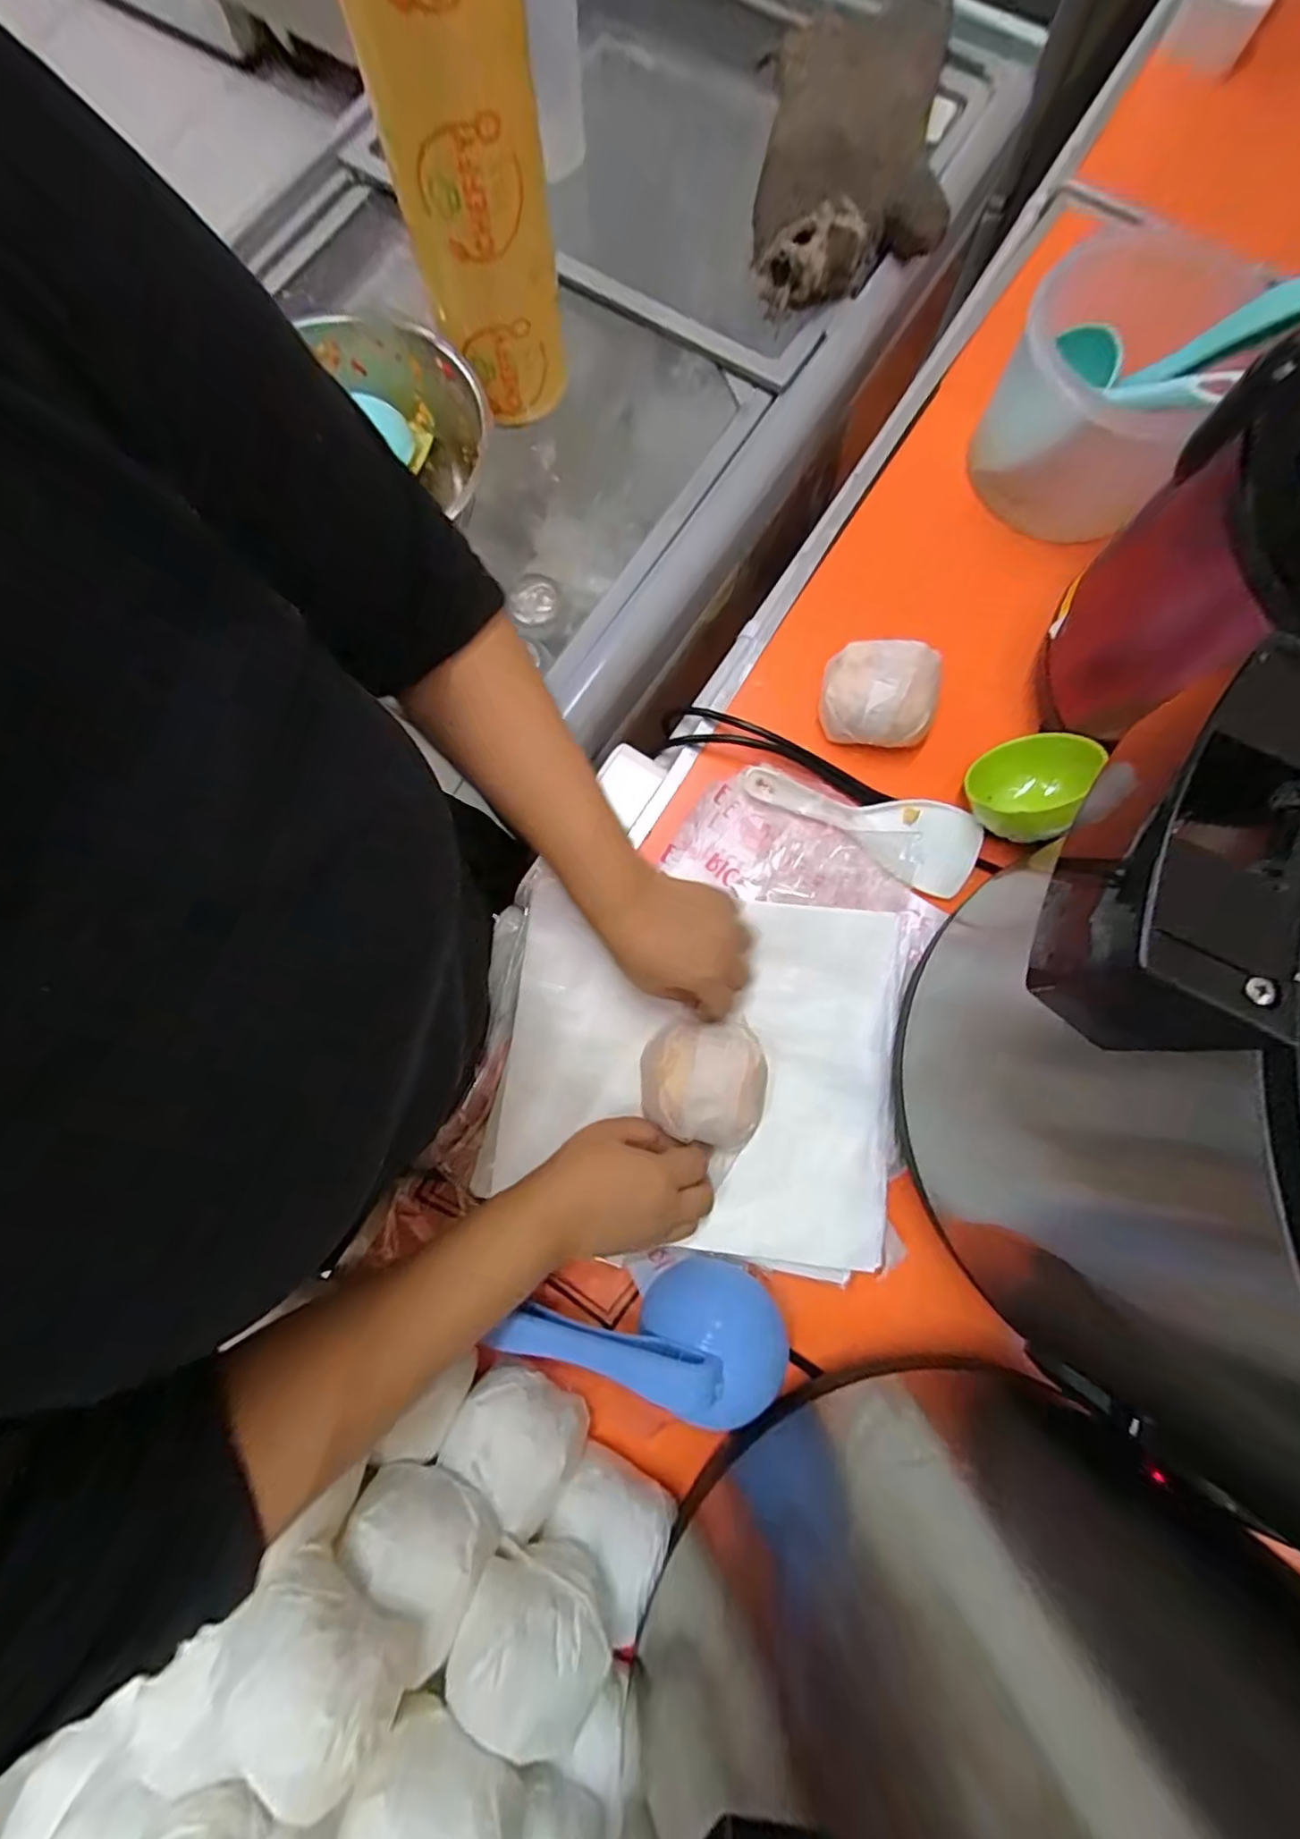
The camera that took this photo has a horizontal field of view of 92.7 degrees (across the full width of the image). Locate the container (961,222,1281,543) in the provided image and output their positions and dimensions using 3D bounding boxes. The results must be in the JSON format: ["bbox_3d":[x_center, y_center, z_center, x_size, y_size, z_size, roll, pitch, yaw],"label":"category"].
[{"bbox_3d":[0.345,-0.409,0.487,0.144,0.133,0.117,31,81,6],"label":"container"}]

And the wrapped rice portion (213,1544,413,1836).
[{"bbox_3d":[-0.165,0.361,0.295,0.081,0.049,0.066,35,81,7],"label":"wrapped rice portion"}]

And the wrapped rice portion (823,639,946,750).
[{"bbox_3d":[0.178,-0.177,0.478,0.082,0.041,0.074,16,80,4],"label":"wrapped rice portion"}]

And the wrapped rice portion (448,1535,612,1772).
[{"bbox_3d":[-0.062,0.382,0.327,0.075,0.046,0.063,22,80,5],"label":"wrapped rice portion"}]

